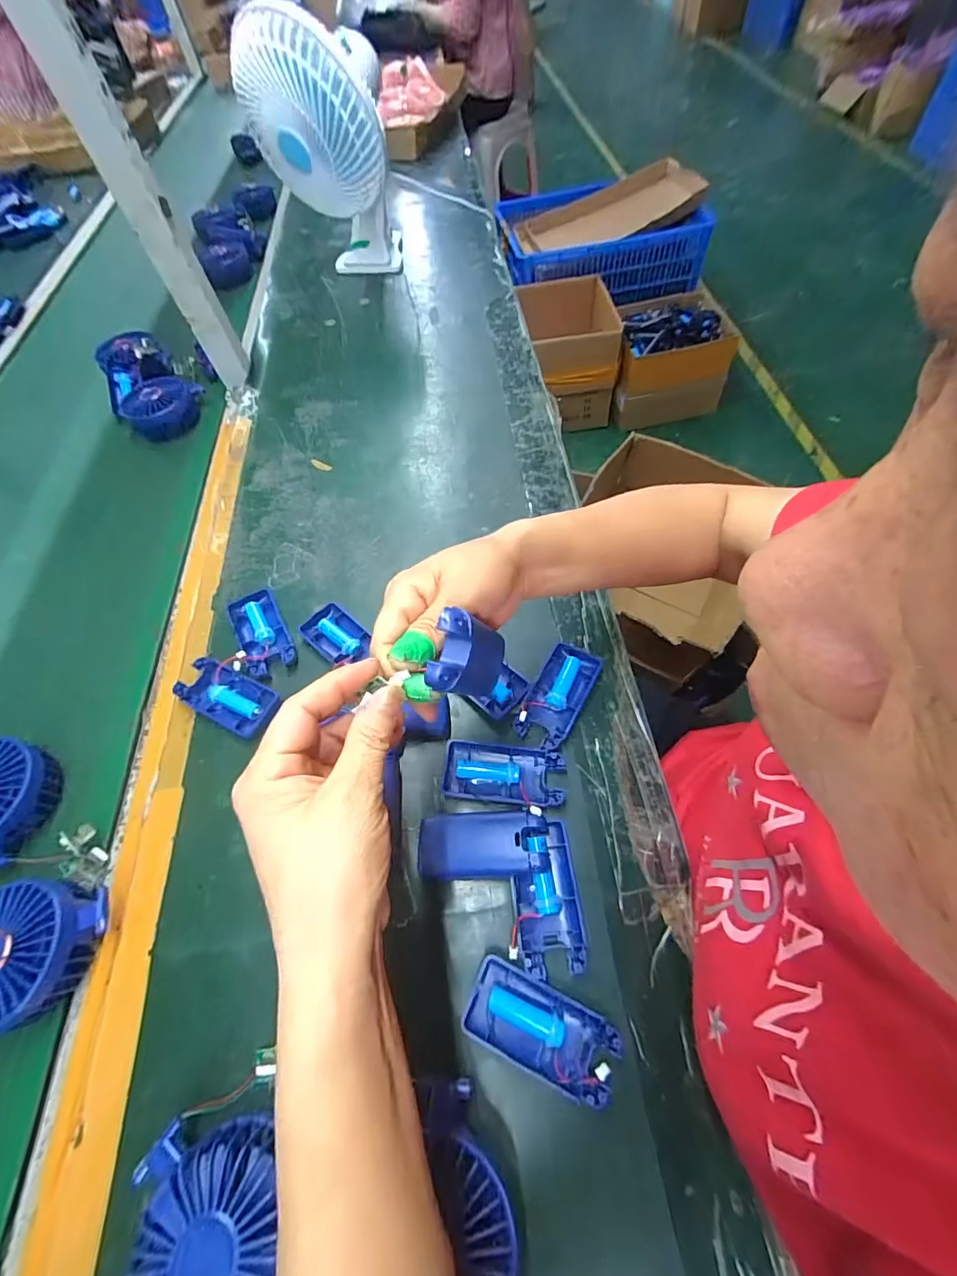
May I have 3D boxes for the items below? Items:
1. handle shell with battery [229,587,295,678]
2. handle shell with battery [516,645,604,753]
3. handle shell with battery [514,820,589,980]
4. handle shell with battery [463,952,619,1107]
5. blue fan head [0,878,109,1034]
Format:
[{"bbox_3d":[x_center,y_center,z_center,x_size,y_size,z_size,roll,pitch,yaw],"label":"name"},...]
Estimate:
[{"bbox_3d":[-0.211,-0.008,0.463,0.047,0.016,0.094,-23,62,-10],"label":"handle shell with battery"},{"bbox_3d":[0.069,0.047,0.415,0.046,0.017,0.098,26,65,17],"label":"handle shell with battery"},{"bbox_3d":[0.047,0.178,0.332,0.043,0.016,0.090,-7,60,-1],"label":"handle shell with battery"},{"bbox_3d":[0.038,0.242,0.298,0.091,0.015,0.045,21,64,14],"label":"handle shell with battery"},{"bbox_3d":[-0.310,0.215,0.327,0.092,0.040,0.085,-1,61,2],"label":"blue fan head"}]

